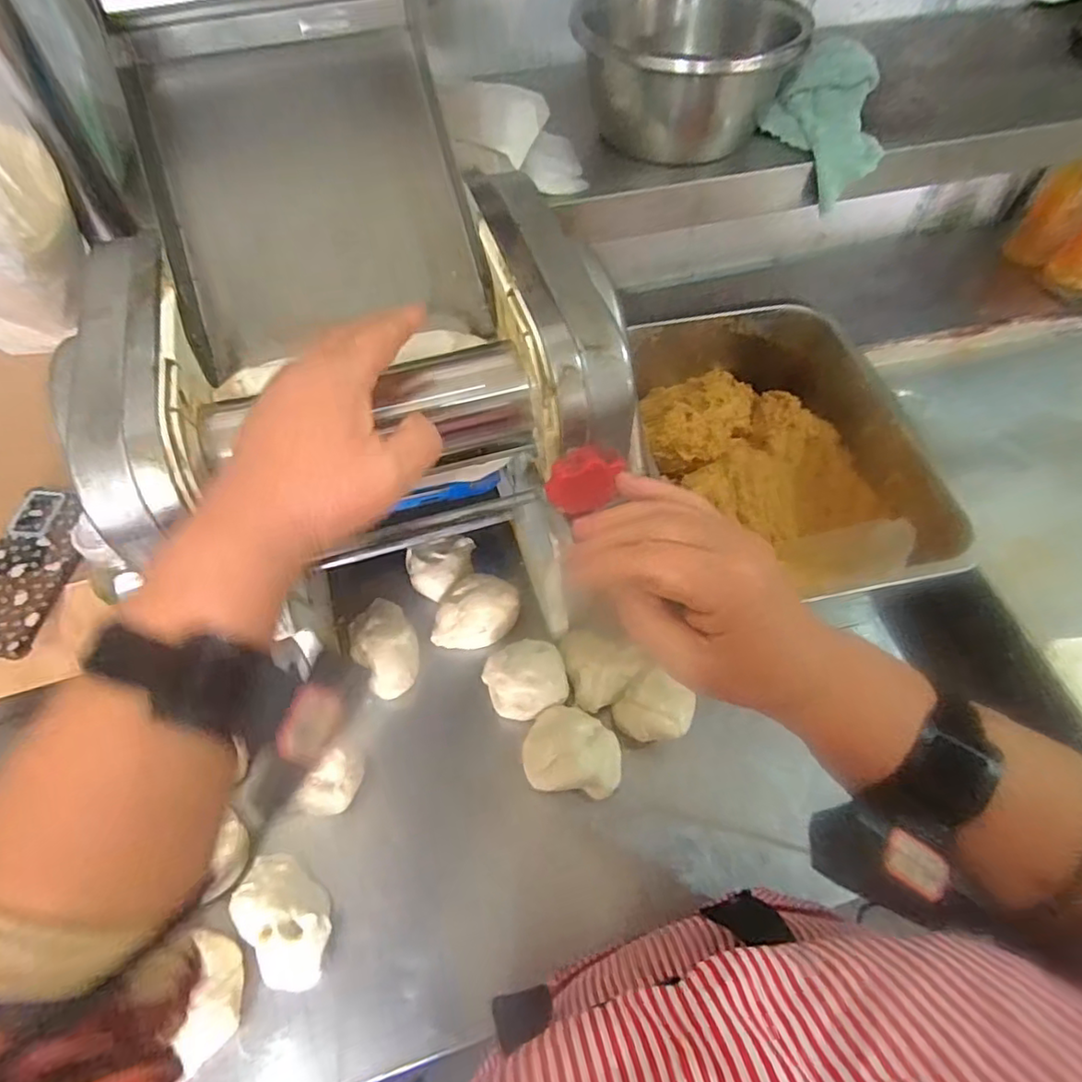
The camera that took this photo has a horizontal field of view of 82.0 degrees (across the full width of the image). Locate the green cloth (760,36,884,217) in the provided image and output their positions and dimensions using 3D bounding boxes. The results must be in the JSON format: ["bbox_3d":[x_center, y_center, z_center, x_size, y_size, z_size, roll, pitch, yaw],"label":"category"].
[{"bbox_3d":[0.261,-0.391,0.579,0.105,0.085,0.132,12,57,8],"label":"green cloth"}]

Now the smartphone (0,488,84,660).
[{"bbox_3d":[-0.465,0.026,0.563,0.072,0.005,0.160,14,61,-8],"label":"smartphone"}]

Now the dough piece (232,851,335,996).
[{"bbox_3d":[-0.196,0.289,0.479,0.057,0.052,0.099,-36,64,-21],"label":"dough piece"}]

